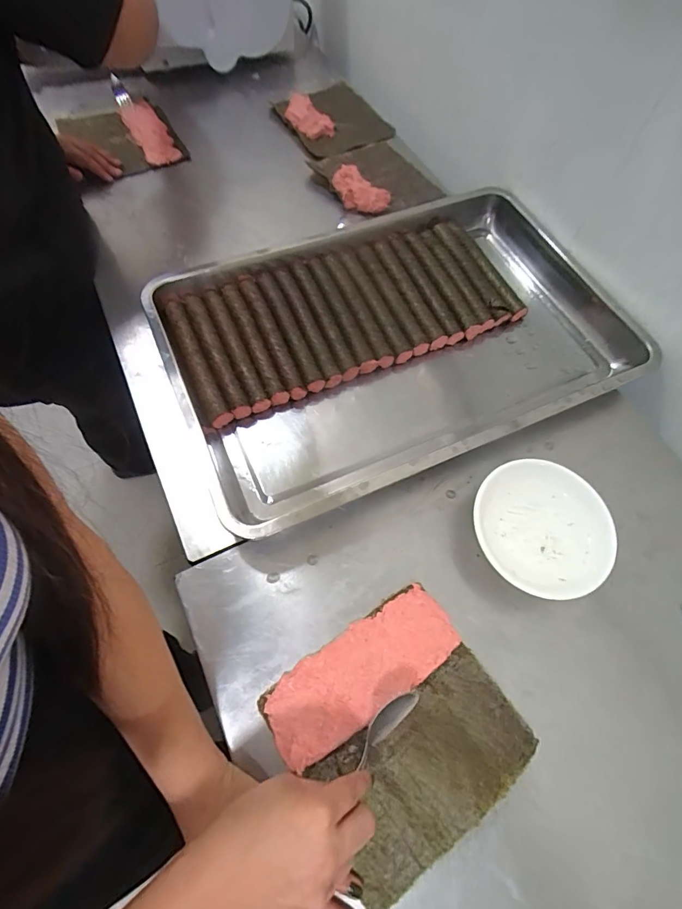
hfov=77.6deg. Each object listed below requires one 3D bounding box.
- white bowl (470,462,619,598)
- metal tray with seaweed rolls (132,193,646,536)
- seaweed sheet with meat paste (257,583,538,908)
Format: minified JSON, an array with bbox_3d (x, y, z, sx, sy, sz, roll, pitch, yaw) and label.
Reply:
[{"bbox_3d":[0.215,0.082,0.458,0.131,0.055,0.140,1,64,-2],"label":"white bowl"},{"bbox_3d":[0.079,-0.169,0.565,0.597,0.076,0.396,-21,66,-14],"label":"metal tray with seaweed rolls"},{"bbox_3d":[0.053,0.249,0.389,0.190,0.015,0.183,-31,71,-17],"label":"seaweed sheet with meat paste"}]

